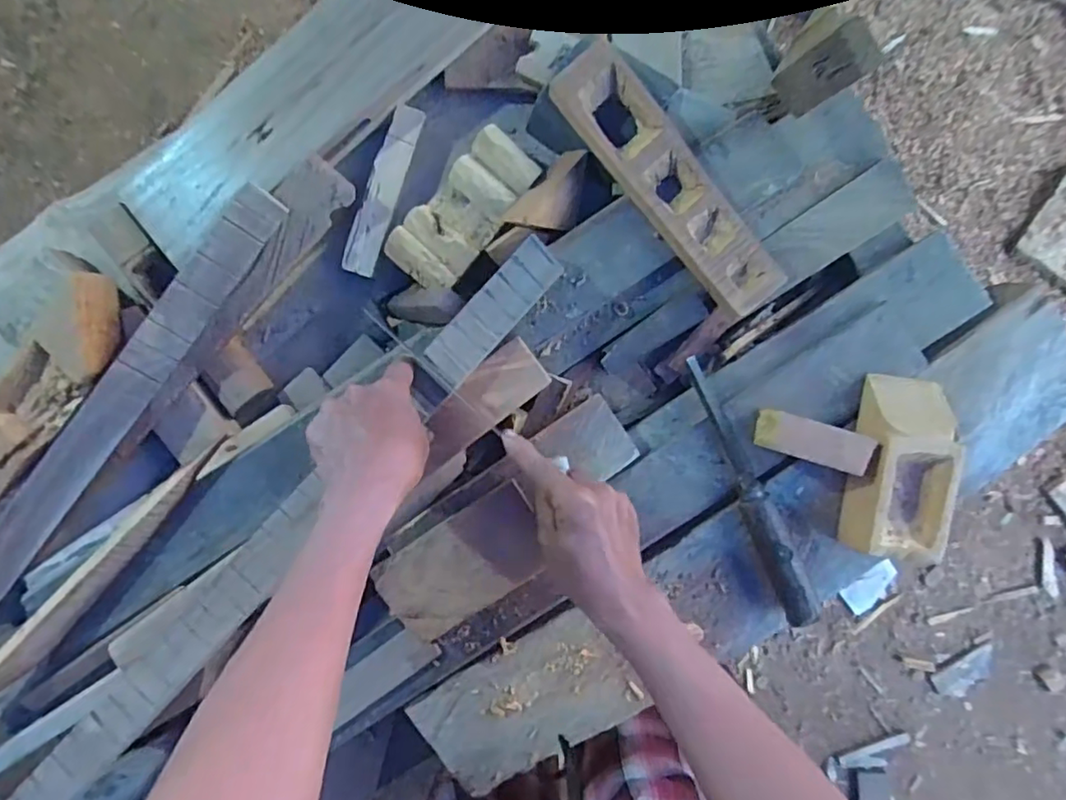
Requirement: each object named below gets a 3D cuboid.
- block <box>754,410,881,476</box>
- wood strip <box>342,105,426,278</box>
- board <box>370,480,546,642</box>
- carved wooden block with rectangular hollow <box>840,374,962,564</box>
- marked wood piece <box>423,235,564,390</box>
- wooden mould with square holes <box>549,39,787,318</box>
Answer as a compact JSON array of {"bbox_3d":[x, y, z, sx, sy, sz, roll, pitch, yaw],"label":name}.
[{"bbox_3d":[0.230,0.035,0.497,0.085,0.049,0.031,17,90,3],"label":"block"},{"bbox_3d":[-0.139,-0.193,0.554,0.031,0.008,0.159,18,90,3],"label":"wood strip"},{"bbox_3d":[-0.056,0.135,0.490,0.138,0.012,0.074,-34,88,2],"label":"board"},{"bbox_3d":[0.306,0.055,0.501,0.067,0.053,0.145,8,90,3],"label":"carved wooden block with rectangular hollow"},{"bbox_3d":[-0.032,-0.073,0.491,0.039,0.012,0.132,42,92,3],"label":"marked wood piece"},{"bbox_3d":[0.115,-0.185,0.511,0.068,0.035,0.252,-39,88,2],"label":"wooden mould with square holes"}]

